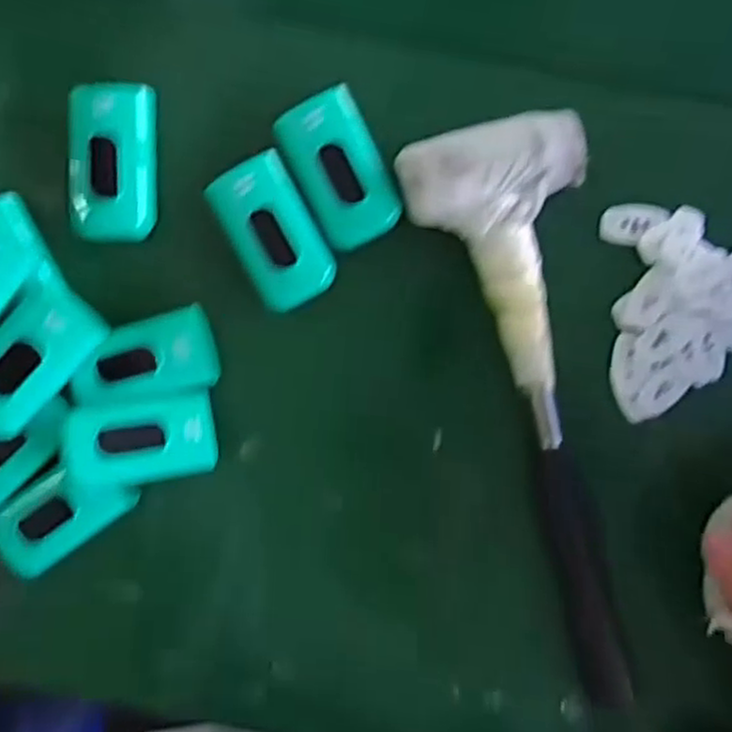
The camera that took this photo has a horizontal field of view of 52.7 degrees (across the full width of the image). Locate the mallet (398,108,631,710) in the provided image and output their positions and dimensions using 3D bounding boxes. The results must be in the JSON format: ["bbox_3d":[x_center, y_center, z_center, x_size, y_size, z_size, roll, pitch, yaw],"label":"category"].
[{"bbox_3d":[0.077,0.028,0.344,0.076,0.047,0.269,-11,91,0],"label":"mallet"}]

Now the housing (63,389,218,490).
[{"bbox_3d":[-0.103,0.036,0.336,0.065,0.011,0.038,-8,92,-17],"label":"housing"}]

